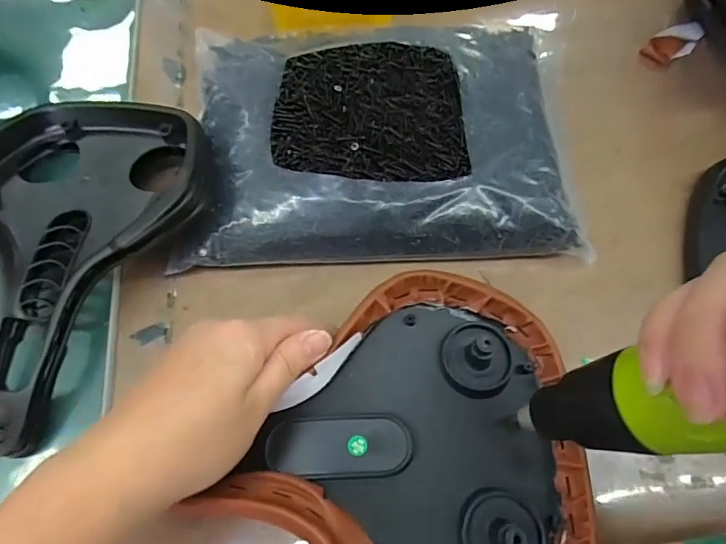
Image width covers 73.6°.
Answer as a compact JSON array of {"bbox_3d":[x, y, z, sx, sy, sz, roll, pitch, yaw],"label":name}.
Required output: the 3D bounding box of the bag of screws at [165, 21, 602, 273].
[{"bbox_3d":[0.015,-0.101,0.363,0.280,0.053,0.192,-1,67,-1],"label":"bag of screws"}]

